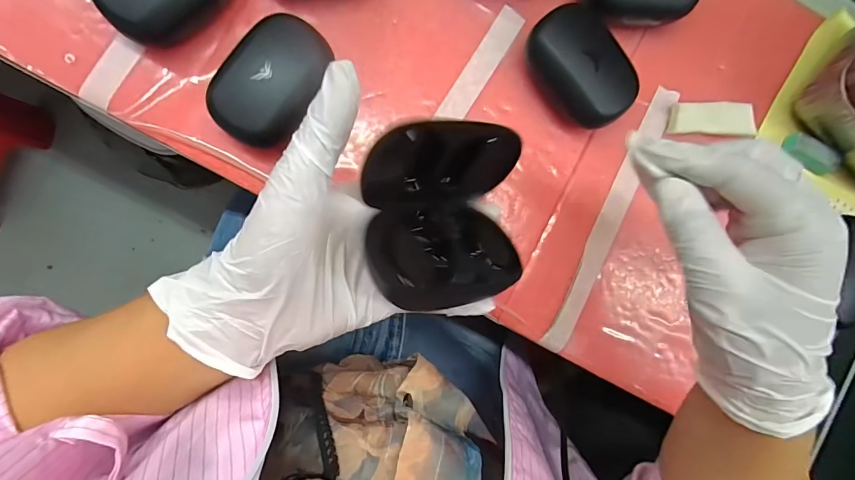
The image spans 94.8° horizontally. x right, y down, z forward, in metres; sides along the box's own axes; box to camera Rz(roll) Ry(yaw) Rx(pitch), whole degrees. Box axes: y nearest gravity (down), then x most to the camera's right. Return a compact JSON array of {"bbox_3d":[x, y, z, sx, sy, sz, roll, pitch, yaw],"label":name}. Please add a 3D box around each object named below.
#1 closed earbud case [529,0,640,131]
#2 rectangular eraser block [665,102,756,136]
[{"bbox_3d":[0.108,-0.121,0.280,0.051,0.037,0.083,-34,94,-4],"label":"closed earbud case"},{"bbox_3d":[0.221,-0.093,0.302,0.069,0.017,0.026,-1,91,-6],"label":"rectangular eraser block"}]

